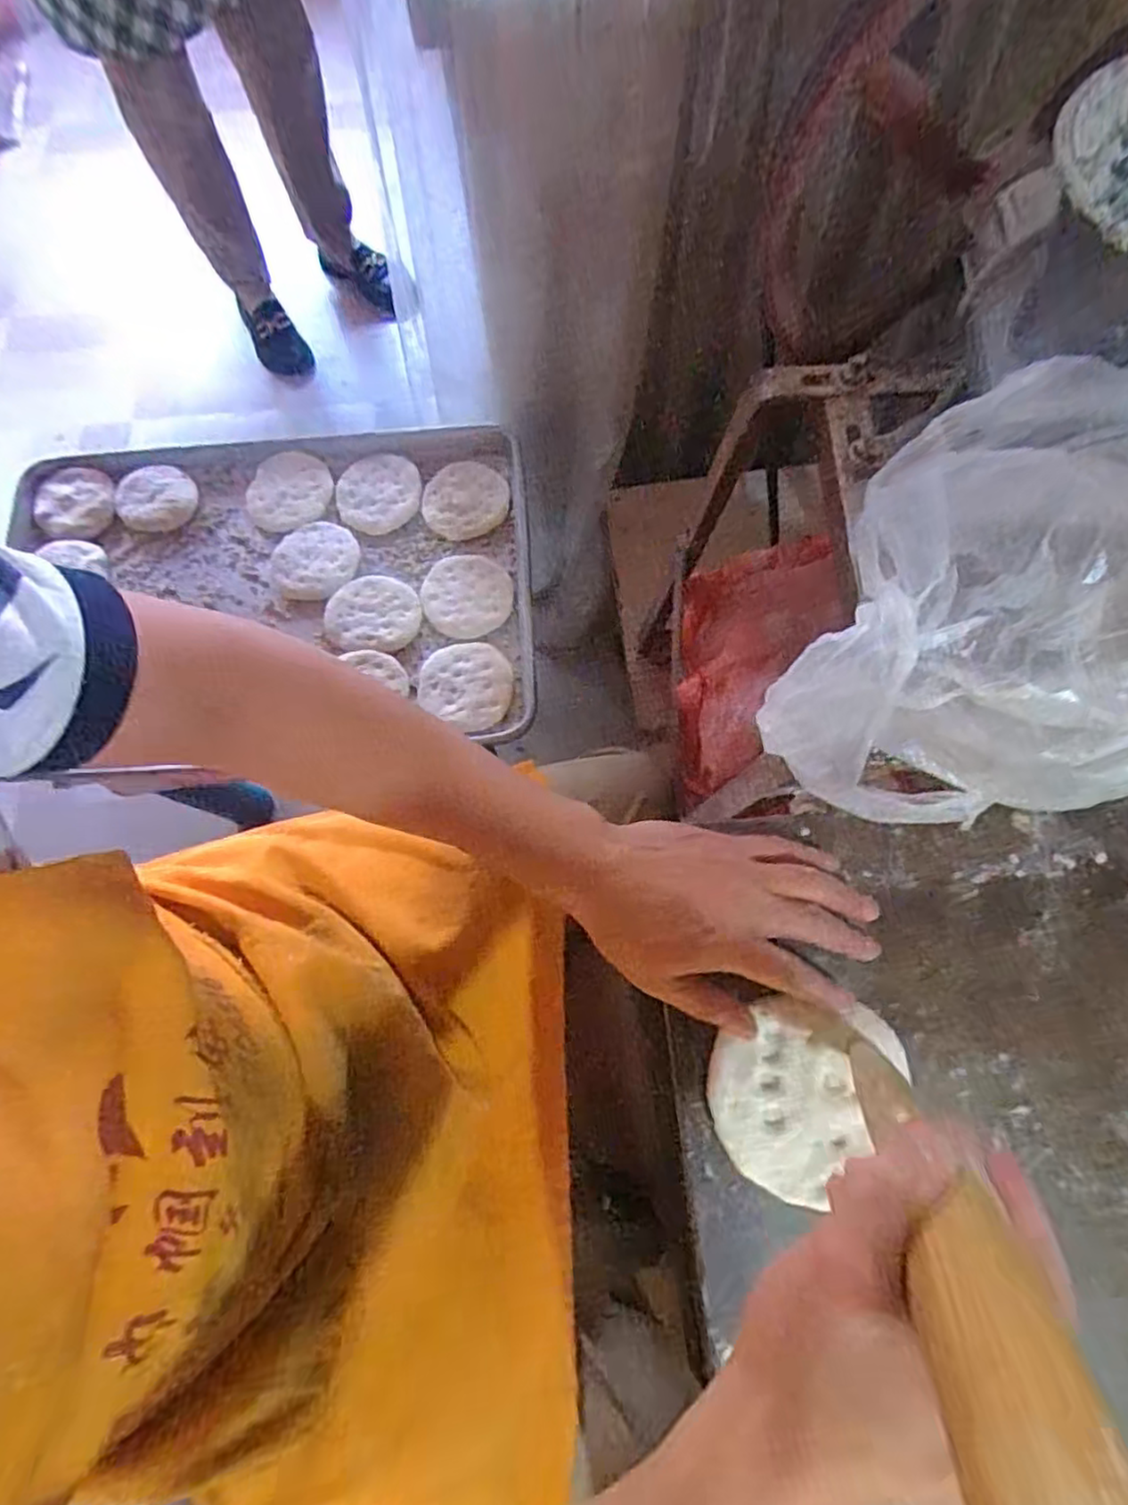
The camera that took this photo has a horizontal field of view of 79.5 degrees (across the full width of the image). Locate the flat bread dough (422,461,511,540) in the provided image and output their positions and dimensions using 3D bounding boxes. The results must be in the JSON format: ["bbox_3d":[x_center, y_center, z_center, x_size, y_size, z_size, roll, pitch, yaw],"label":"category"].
[{"bbox_3d":[-0.118,-0.301,0.806,0.103,0.010,0.097,-4,73,13],"label":"flat bread dough"}]

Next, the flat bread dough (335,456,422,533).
[{"bbox_3d":[-0.225,-0.317,0.828,0.097,0.009,0.104,-1,74,2],"label":"flat bread dough"}]

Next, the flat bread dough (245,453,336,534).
[{"bbox_3d":[-0.338,-0.320,0.832,0.107,0.009,0.098,-1,74,2],"label":"flat bread dough"}]

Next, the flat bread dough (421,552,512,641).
[{"bbox_3d":[-0.111,-0.180,0.767,0.099,0.016,0.106,-1,74,2],"label":"flat bread dough"}]

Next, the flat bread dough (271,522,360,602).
[{"bbox_3d":[-0.292,-0.228,0.798,0.096,0.011,0.117,4,62,3],"label":"flat bread dough"}]

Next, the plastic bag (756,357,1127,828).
[{"bbox_3d":[0.207,-0.049,0.287,0.186,0.136,0.186,28,77,10],"label":"plastic bag"}]

